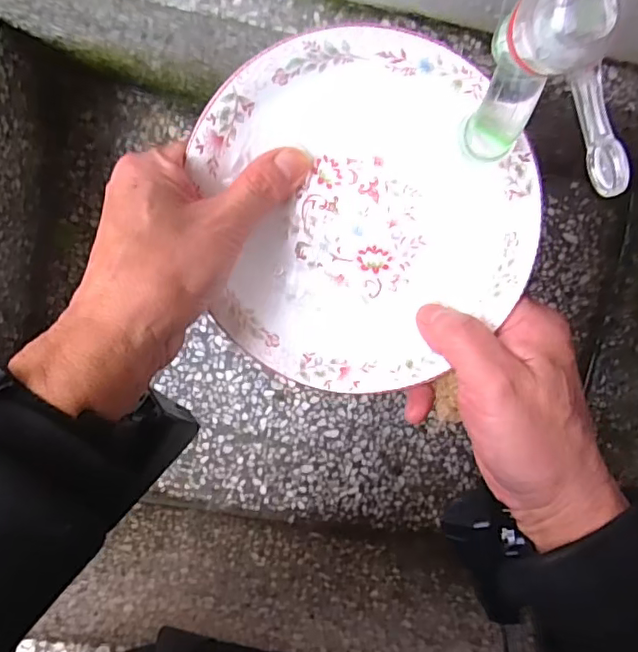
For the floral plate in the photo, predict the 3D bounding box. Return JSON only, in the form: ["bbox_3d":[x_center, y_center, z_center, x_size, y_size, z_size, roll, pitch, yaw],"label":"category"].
[{"bbox_3d":[0.023,-0.053,0.290,0.155,0.024,0.166,-2,108,10],"label":"floral plate"}]

